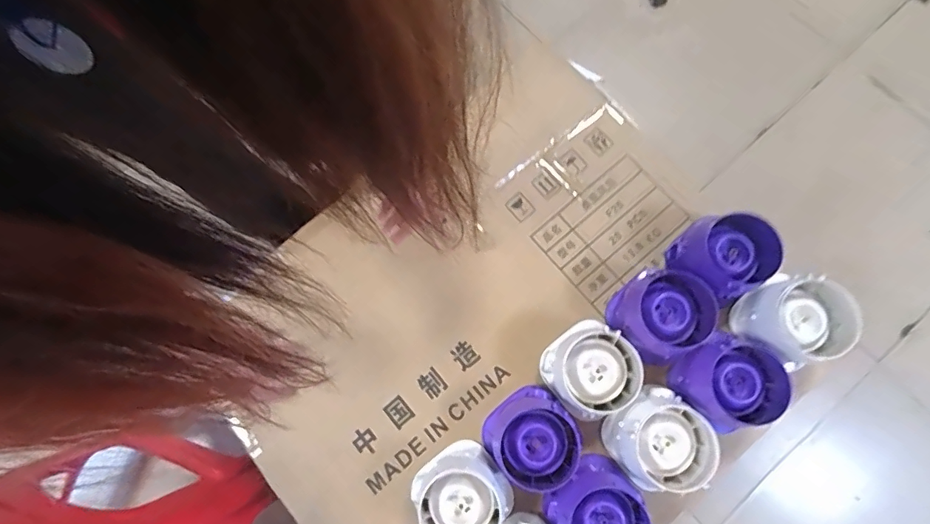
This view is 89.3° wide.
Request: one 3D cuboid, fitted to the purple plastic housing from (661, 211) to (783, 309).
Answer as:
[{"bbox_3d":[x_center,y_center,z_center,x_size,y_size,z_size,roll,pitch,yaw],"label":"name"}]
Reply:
[{"bbox_3d":[0.406,-0.005,0.745,0.131,0.089,0.124,40,81,9],"label":"purple plastic housing"}]

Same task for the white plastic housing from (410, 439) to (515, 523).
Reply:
[{"bbox_3d":[-0.006,0.351,0.692,0.136,0.087,0.133,0,77,1],"label":"white plastic housing"}]

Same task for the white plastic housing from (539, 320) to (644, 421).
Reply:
[{"bbox_3d":[0.196,0.170,0.724,0.137,0.075,0.132,42,81,9],"label":"white plastic housing"}]

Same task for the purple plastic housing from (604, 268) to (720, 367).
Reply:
[{"bbox_3d":[0.303,0.086,0.732,0.147,0.085,0.130,-39,80,-7],"label":"purple plastic housing"}]

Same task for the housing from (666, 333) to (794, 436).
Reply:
[{"bbox_3d":[0.405,0.186,0.724,0.134,0.081,0.134,0,77,1],"label":"housing"}]

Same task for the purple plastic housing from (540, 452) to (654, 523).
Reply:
[{"bbox_3d":[0.199,0.371,0.693,0.137,0.078,0.133,0,77,1],"label":"purple plastic housing"}]

